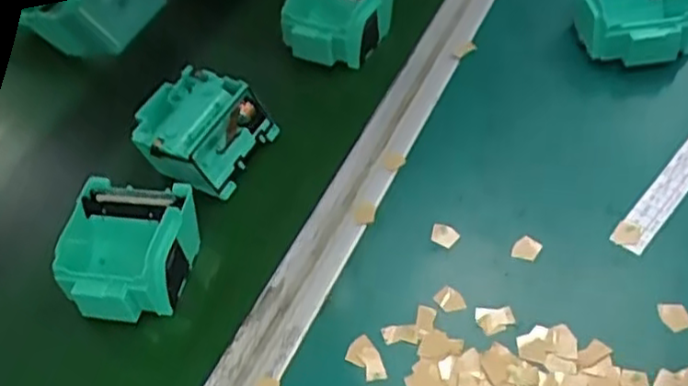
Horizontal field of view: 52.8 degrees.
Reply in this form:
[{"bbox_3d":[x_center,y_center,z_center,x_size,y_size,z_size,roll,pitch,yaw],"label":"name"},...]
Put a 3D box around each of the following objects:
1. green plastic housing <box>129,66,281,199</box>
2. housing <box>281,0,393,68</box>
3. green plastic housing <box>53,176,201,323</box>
[{"bbox_3d":[-0.103,-0.043,0.488,0.082,0.046,0.073,17,55,19],"label":"green plastic housing"},{"bbox_3d":[-0.003,-0.140,0.553,0.080,0.044,0.083,11,53,15],"label":"housing"},{"bbox_3d":[-0.135,0.036,0.431,0.075,0.037,0.080,3,51,9],"label":"green plastic housing"}]

